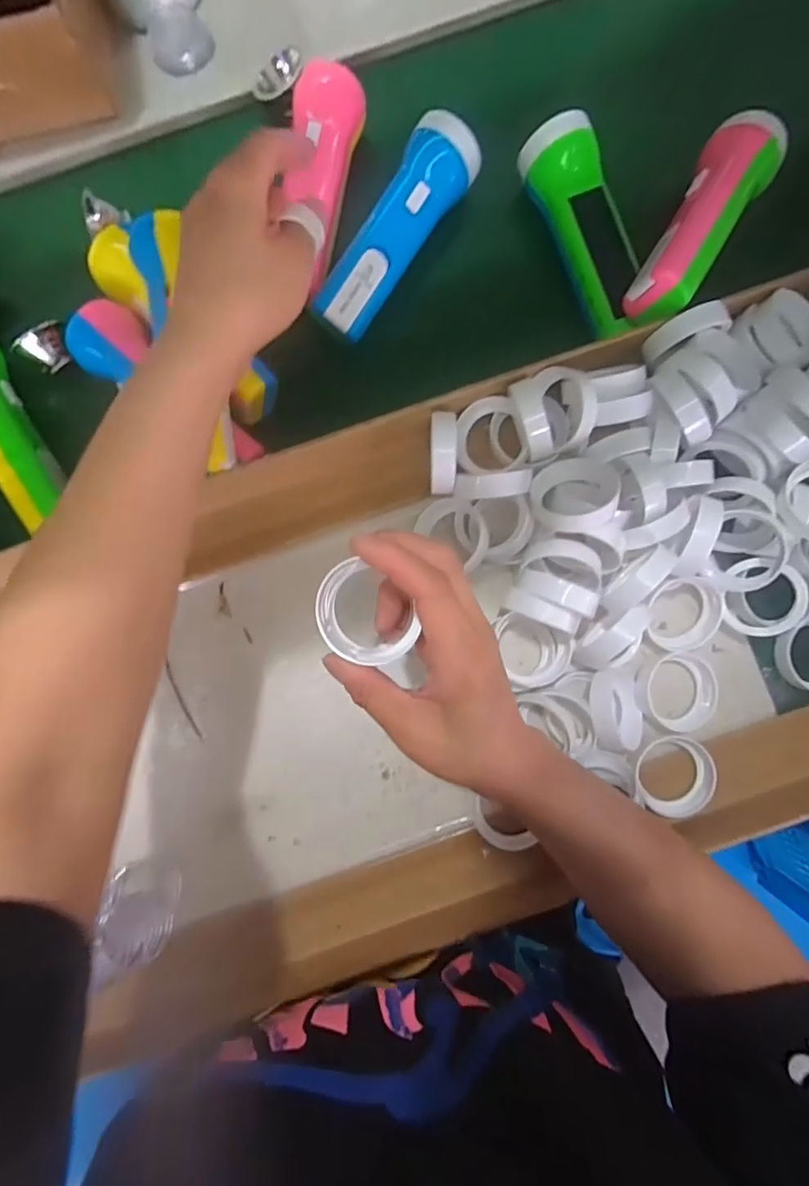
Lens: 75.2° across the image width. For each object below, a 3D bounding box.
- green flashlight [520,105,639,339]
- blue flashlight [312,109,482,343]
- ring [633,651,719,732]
[{"bbox_3d":[0.131,-0.261,0.382,0.045,0.042,0.152,-21,86,-1],"label":"green flashlight"},{"bbox_3d":[-0.007,-0.263,0.388,0.044,0.043,0.167,33,87,3],"label":"blue flashlight"},{"bbox_3d":[0.191,0.069,0.368,0.054,0.012,0.053,10,86,1],"label":"ring"}]

